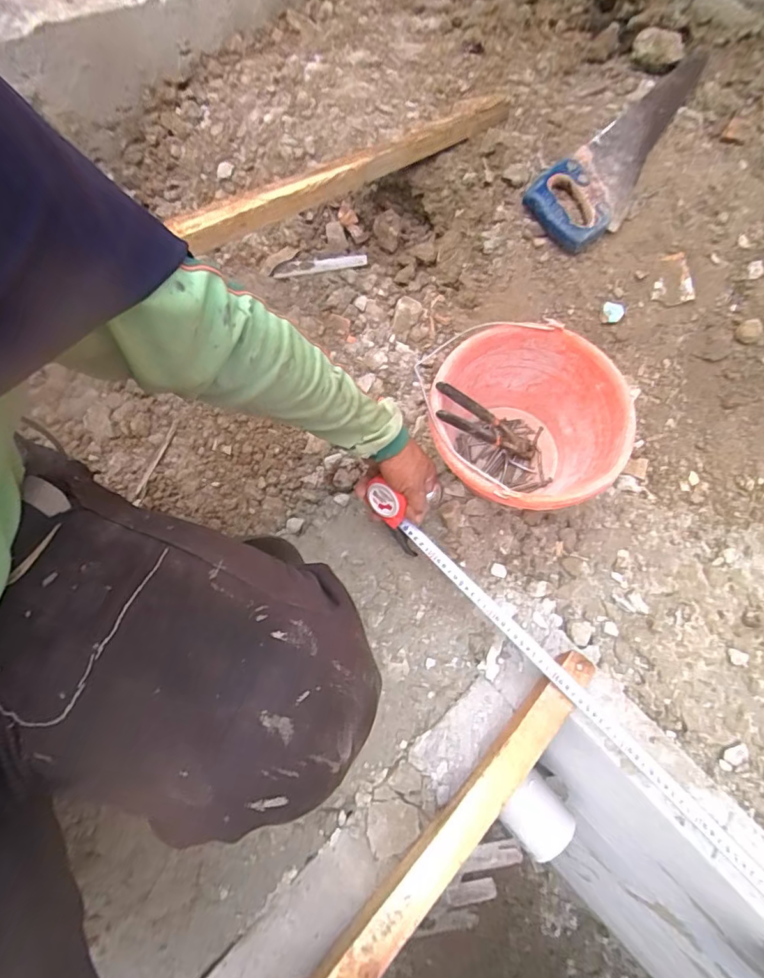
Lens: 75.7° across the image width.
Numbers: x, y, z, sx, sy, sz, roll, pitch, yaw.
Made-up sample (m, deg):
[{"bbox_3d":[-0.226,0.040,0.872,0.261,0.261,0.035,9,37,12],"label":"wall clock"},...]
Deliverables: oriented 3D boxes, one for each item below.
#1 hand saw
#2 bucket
[{"bbox_3d":[0.421,-0.558,0.808,0.489,0.030,0.132,-43,86,-16],"label":"hand saw"},{"bbox_3d":[0.179,-0.066,0.651,0.229,0.172,0.229,1,65,-2],"label":"bucket"}]

